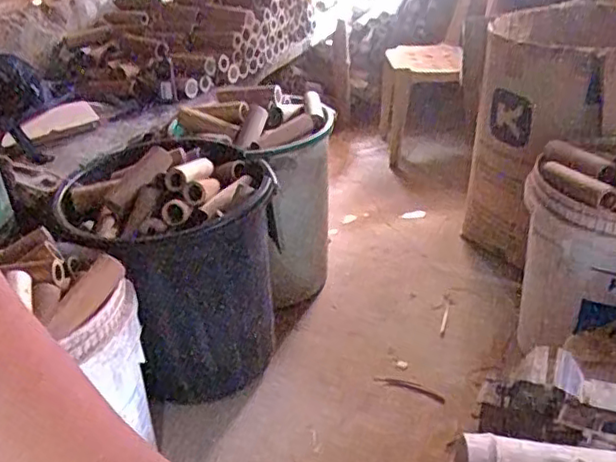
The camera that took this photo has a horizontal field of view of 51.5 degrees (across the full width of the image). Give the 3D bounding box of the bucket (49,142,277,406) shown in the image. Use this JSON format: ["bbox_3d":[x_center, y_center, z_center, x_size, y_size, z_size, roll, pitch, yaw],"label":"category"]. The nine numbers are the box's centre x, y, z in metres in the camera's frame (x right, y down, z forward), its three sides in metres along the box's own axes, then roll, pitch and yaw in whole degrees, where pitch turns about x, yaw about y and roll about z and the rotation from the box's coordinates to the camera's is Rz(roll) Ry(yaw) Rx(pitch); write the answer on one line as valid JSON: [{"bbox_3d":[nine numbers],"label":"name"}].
[{"bbox_3d":[-0.301,0.083,1.530,0.404,0.563,0.404,-6,29,3],"label":"bucket"}]

